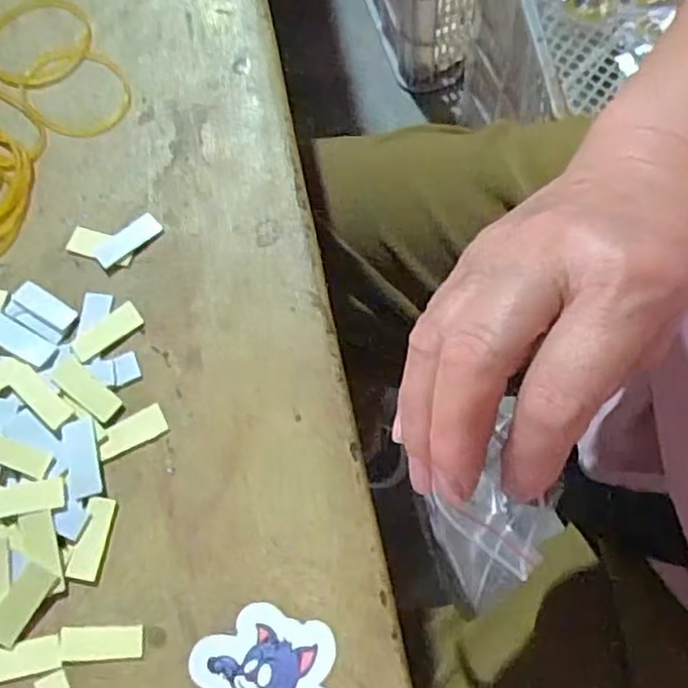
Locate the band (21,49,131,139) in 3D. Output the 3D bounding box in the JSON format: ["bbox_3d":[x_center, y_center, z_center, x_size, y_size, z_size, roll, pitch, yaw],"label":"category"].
[{"bbox_3d":[-0.119,-0.111,0.309,0.042,0.004,0.050,-40,78,-8],"label":"band"}]

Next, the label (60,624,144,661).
[{"bbox_3d":[-0.083,0.101,0.238,0.028,0.004,0.011,-3,71,1],"label":"label"}]

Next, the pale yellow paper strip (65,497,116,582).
[{"bbox_3d":[-0.090,0.069,0.247,0.011,0.004,0.028,9,72,5],"label":"pale yellow paper strip"}]

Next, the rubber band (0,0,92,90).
[{"bbox_3d":[-0.139,-0.137,0.316,0.048,0.004,0.048,-12,71,-2],"label":"rubber band"}]

